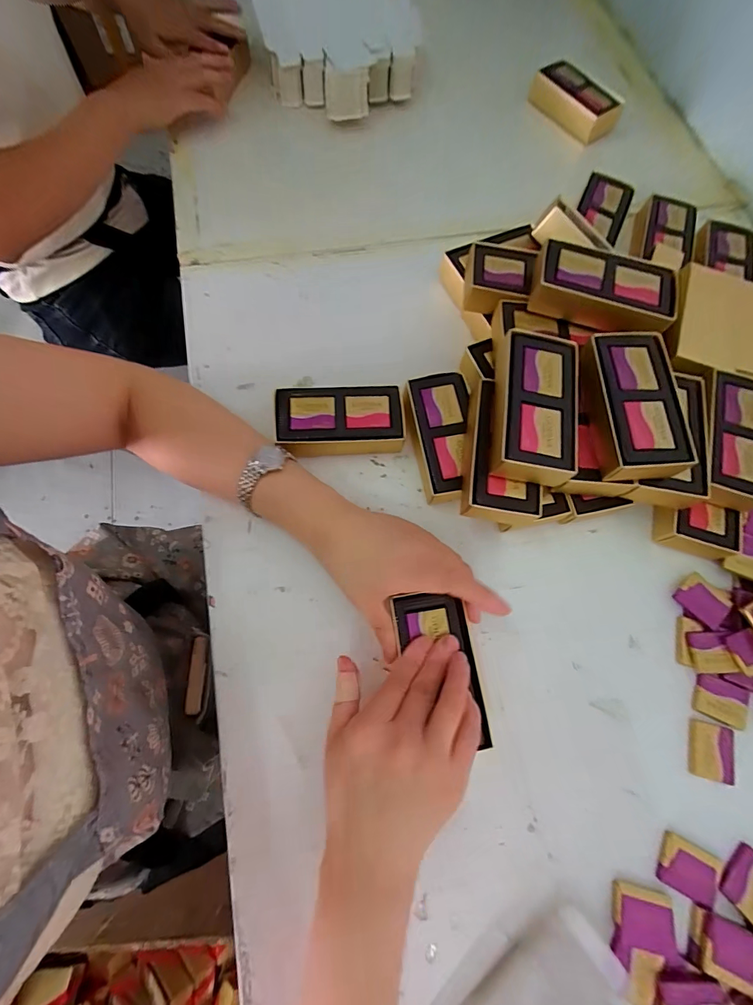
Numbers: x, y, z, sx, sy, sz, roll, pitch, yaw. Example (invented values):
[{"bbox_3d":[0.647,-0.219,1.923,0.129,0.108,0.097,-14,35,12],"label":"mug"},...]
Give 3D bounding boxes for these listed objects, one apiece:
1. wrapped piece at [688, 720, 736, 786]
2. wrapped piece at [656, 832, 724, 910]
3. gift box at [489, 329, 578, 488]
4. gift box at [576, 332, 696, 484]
[{"bbox_3d":[0.261,0.194,0.310,0.035,0.004,0.039,15,73,3],"label":"wrapped piece"},{"bbox_3d":[0.223,0.261,0.282,0.042,0.004,0.032,28,74,7],"label":"wrapped piece"},{"bbox_3d":[0.122,-0.075,0.309,0.059,0.026,0.117,10,72,2],"label":"gift box"},{"bbox_3d":[0.202,-0.076,0.317,0.059,0.032,0.116,-3,72,-2],"label":"gift box"}]

